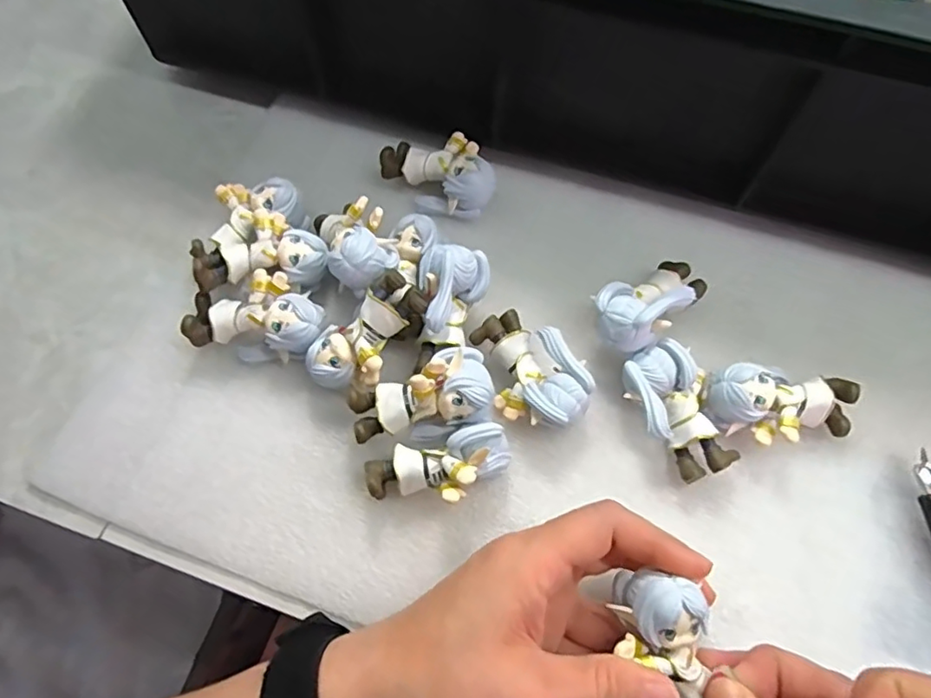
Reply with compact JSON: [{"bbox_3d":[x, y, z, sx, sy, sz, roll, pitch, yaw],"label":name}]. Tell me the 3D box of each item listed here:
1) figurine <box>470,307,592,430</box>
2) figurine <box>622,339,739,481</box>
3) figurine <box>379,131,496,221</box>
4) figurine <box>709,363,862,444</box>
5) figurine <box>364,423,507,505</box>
[{"bbox_3d":[0.030,0.012,0.280,0.039,0.027,0.062,-38,72,-14],"label":"figurine"},{"bbox_3d":[0.097,0.029,0.271,0.038,0.027,0.060,-28,70,-10],"label":"figurine"},{"bbox_3d":[-0.012,-0.098,0.323,0.060,0.025,0.044,38,73,15],"label":"figurine"},{"bbox_3d":[0.144,0.028,0.271,0.064,0.028,0.032,5,68,3],"label":"figurine"},{"bbox_3d":[-0.011,0.054,0.258,0.061,0.032,0.028,-11,68,-3],"label":"figurine"}]

